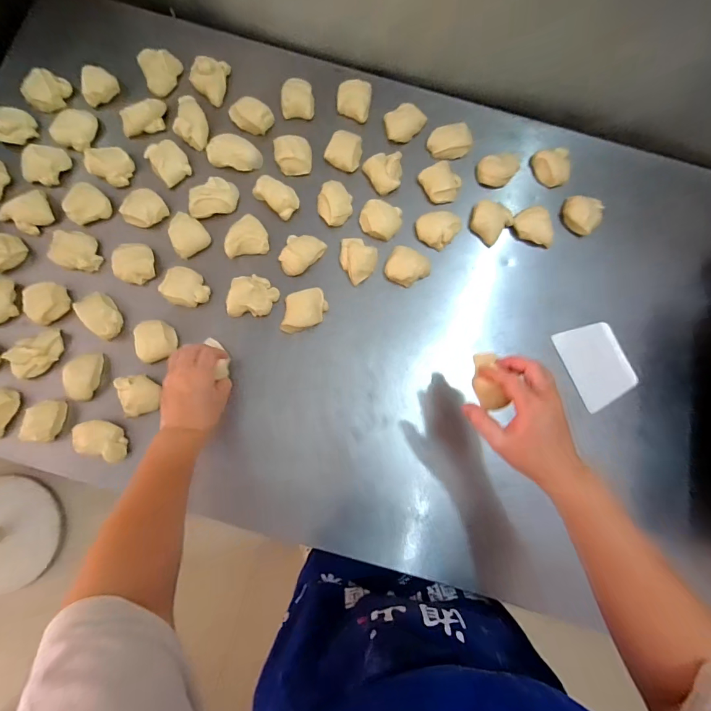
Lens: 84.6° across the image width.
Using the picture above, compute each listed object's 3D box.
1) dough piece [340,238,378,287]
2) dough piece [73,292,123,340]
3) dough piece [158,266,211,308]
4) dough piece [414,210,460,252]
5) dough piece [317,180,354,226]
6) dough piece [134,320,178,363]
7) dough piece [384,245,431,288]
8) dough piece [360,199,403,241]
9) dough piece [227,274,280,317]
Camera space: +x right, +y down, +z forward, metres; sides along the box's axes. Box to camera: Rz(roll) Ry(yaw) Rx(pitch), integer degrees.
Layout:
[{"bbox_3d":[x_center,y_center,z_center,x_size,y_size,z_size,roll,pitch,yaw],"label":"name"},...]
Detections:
[{"bbox_3d":[0.005,-0.156,0.616,0.057,0.026,0.069,-34,83,-8],"label":"dough piece"},{"bbox_3d":[-0.381,-0.059,0.592,0.051,0.039,0.074,-38,84,-8],"label":"dough piece"},{"bbox_3d":[-0.257,-0.101,0.598,0.065,0.027,0.056,27,80,2],"label":"dough piece"},{"bbox_3d":[0.132,-0.207,0.632,0.064,0.030,0.061,0,80,-3],"label":"dough piece"},{"bbox_3d":[-0.032,-0.244,0.629,0.054,0.024,0.066,0,80,-3],"label":"dough piece"},{"bbox_3d":[-0.295,-0.021,0.576,0.052,0.030,0.058,-13,81,-5],"label":"dough piece"},{"bbox_3d":[0.083,-0.138,0.619,0.066,0.032,0.055,23,80,1],"label":"dough piece"},{"bbox_3d":[0.042,-0.217,0.626,0.065,0.035,0.049,9,80,-1],"label":"dough piece"},{"bbox_3d":[-0.158,-0.091,0.598,0.075,0.033,0.060,-4,80,-3],"label":"dough piece"}]

